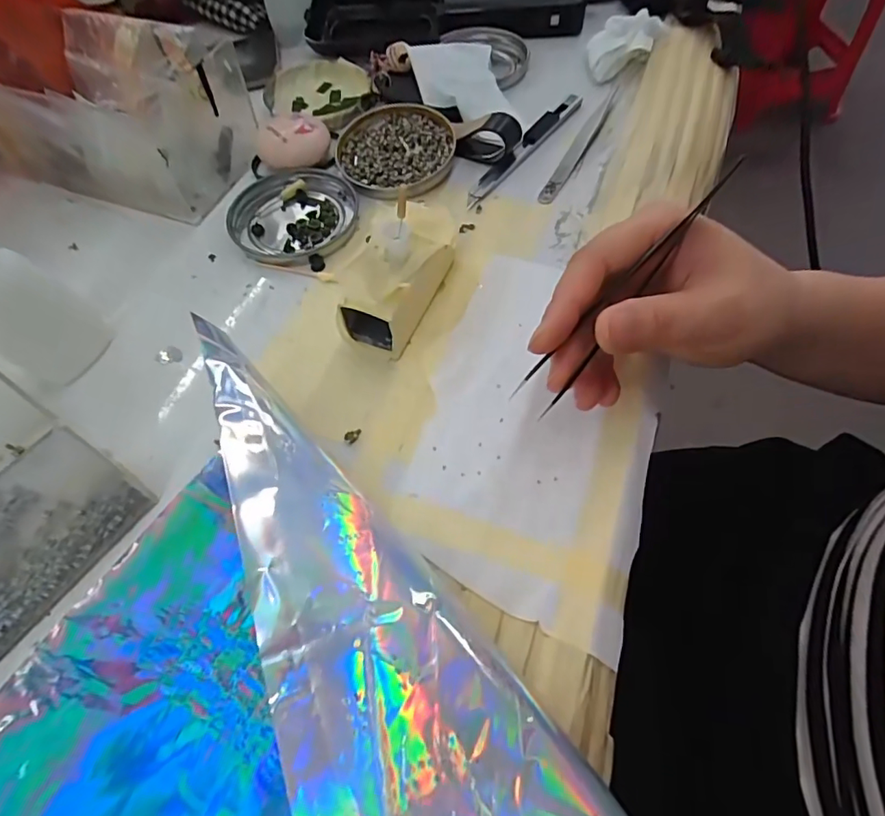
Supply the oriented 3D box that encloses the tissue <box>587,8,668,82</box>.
[{"bbox_3d":[0.139,-0.280,0.400,0.078,0.018,0.040,-36,64,-17],"label":"tissue"}]

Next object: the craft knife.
[{"bbox_3d":[0.056,-0.178,0.355,0.016,0.007,0.133,31,65,19],"label":"craft knife"}]

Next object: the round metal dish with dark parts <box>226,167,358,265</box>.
[{"bbox_3d":[-0.095,-0.120,0.330,0.075,0.008,0.078,-1,59,2],"label":"round metal dish with dark parts"}]

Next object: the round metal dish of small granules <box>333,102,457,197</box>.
[{"bbox_3d":[-0.031,-0.173,0.353,0.077,0.014,0.078,-1,59,2],"label":"round metal dish of small granules"}]

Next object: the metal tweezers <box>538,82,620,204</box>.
[{"bbox_3d":[0.097,-0.182,0.357,0.010,0.005,0.131,25,64,16],"label":"metal tweezers"}]

